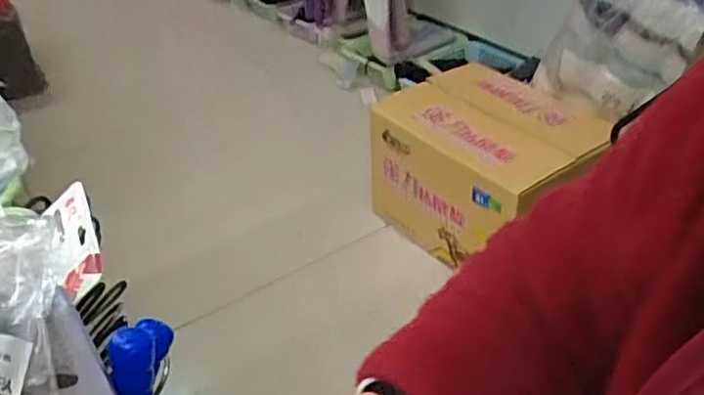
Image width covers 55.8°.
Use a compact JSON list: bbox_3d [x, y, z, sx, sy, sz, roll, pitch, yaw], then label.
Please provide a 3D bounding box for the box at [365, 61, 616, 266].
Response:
[{"bbox_3d":[0.266,-0.060,1.309,0.324,0.236,0.400,-29,44,-29],"label":"box"}]

